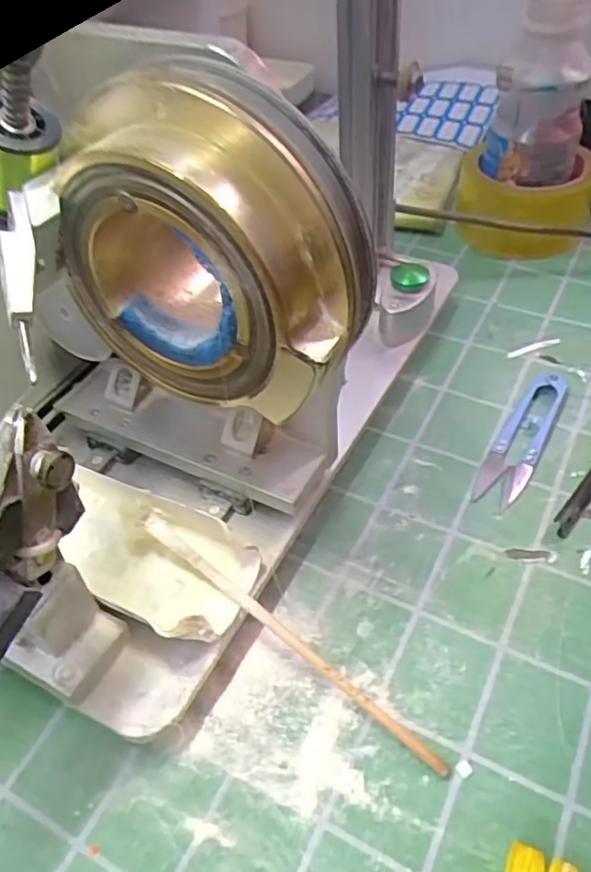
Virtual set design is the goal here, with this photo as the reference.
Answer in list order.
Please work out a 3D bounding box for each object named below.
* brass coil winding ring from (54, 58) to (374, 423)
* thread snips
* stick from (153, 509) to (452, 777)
[{"bbox_3d":[-0.031,-0.061,0.226,0.106,0.099,0.051,19,50,21],"label":"brass coil winding ring"},{"bbox_3d":[0.124,0.000,0.361,0.024,0.008,0.099,21,52,24],"label":"thread snips"},{"bbox_3d":[-0.005,0.082,0.275,0.156,0.007,0.009,36,58,17],"label":"stick"}]

